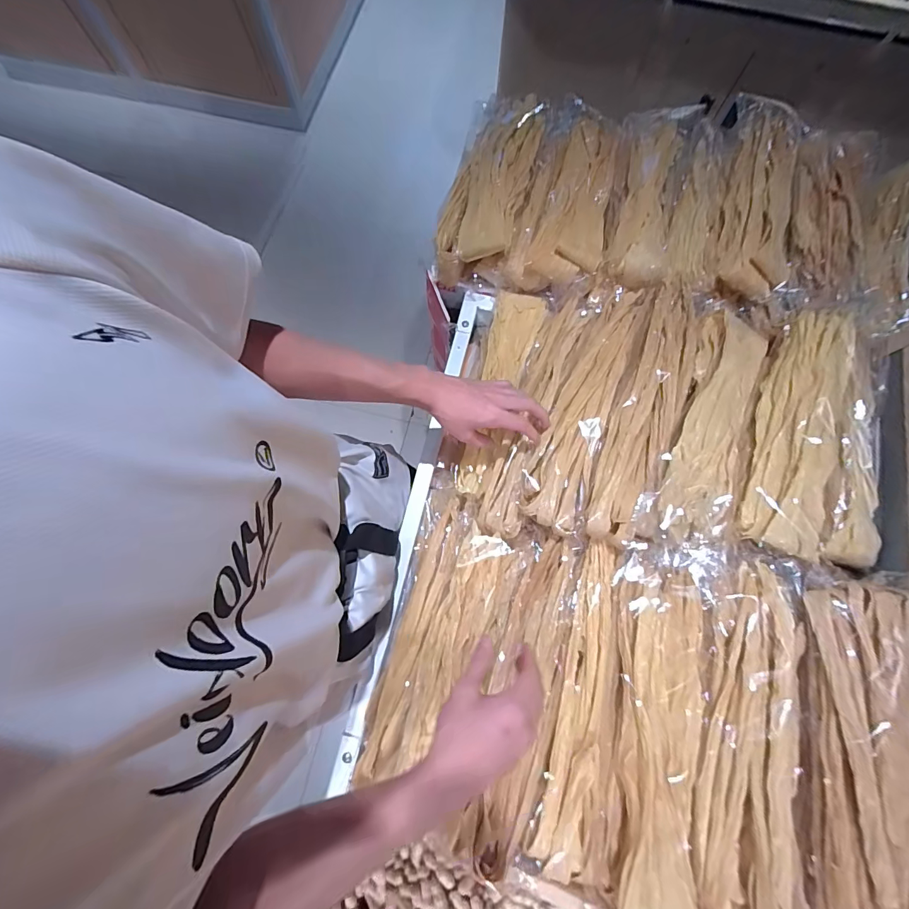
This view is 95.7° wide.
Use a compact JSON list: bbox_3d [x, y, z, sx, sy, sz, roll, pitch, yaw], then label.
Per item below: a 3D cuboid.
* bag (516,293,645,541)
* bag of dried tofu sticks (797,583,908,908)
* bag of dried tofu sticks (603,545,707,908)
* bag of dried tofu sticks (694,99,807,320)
[{"bbox_3d":[0.164,-0.094,0.611,0.131,0.070,0.399,22,75,5],"label":"bag"},{"bbox_3d":[0.402,0.309,0.404,0.096,0.062,0.348,16,75,3],"label":"bag of dried tofu sticks"},{"bbox_3d":[0.221,0.285,0.440,0.095,0.061,0.349,8,75,1],"label":"bag of dried tofu sticks"},{"bbox_3d":[0.476,-0.393,0.657,0.110,0.068,0.414,19,75,4],"label":"bag of dried tofu sticks"}]

